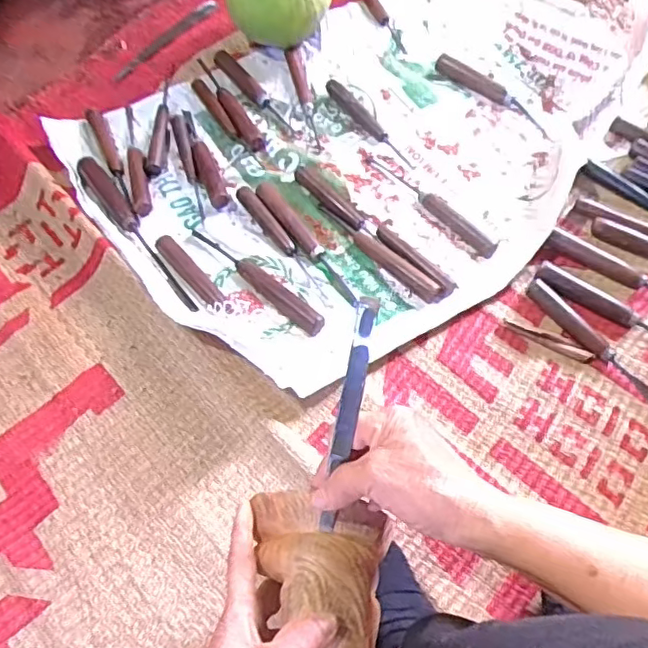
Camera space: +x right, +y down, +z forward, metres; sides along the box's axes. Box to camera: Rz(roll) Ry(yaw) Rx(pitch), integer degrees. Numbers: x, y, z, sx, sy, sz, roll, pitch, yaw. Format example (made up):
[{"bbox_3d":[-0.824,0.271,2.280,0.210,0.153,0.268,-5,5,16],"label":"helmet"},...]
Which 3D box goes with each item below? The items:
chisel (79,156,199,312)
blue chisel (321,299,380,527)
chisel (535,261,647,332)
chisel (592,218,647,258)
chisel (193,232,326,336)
[{"bbox_3d":[-0.213,-0.107,0.686,0.024,0.024,0.248,-36,67,-14],"label":"chisel"},{"bbox_3d":[0.016,0.064,0.402,0.013,0.009,0.163,12,101,8],"label":"blue chisel"},{"bbox_3d":[0.312,-0.014,0.626,0.189,0.019,0.028,29,68,15],"label":"chisel"},{"bbox_3d":[0.378,-0.074,0.653,0.175,0.014,0.022,27,68,15],"label":"chisel"},{"bbox_3d":[-0.072,-0.055,0.652,0.183,0.022,0.026,41,72,20],"label":"chisel"}]

